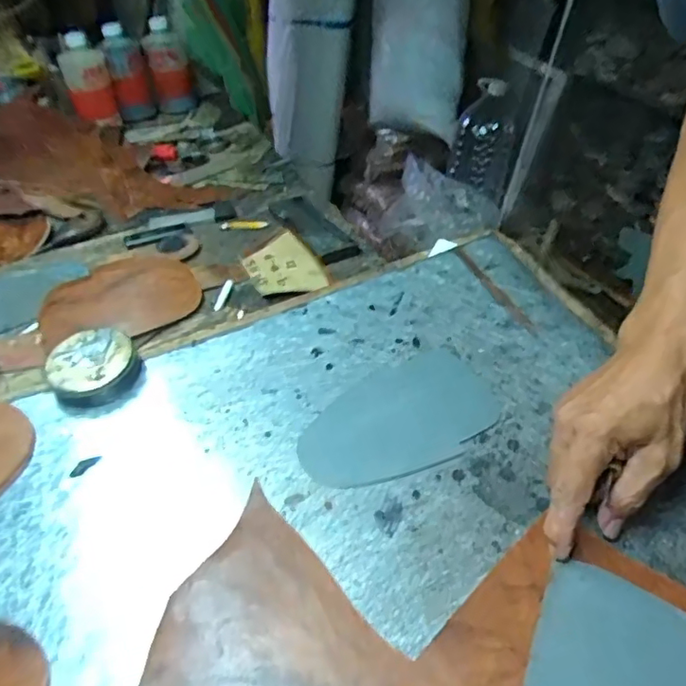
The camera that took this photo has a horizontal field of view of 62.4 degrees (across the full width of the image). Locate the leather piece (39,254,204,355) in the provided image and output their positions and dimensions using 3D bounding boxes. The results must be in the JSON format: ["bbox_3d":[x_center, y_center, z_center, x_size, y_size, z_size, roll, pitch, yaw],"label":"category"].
[{"bbox_3d":[-0.245,-0.053,0.614,0.162,0.023,0.098,-20,45,-17],"label":"leather piece"}]

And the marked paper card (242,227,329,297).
[{"bbox_3d":[-0.069,-0.091,0.646,0.079,0.012,0.121,-20,45,-16],"label":"marked paper card"}]

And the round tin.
[{"bbox_3d":[-0.223,0.023,0.509,0.077,0.036,0.070,-2,44,2],"label":"round tin"}]

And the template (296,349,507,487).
[{"bbox_3d":[0.043,0.061,0.463,0.162,0.004,0.100,-22,47,-14],"label":"template"}]

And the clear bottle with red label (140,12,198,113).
[{"bbox_3d":[-0.313,-0.500,1.026,0.076,0.146,0.055,-12,44,-13],"label":"clear bottle with red label"}]

